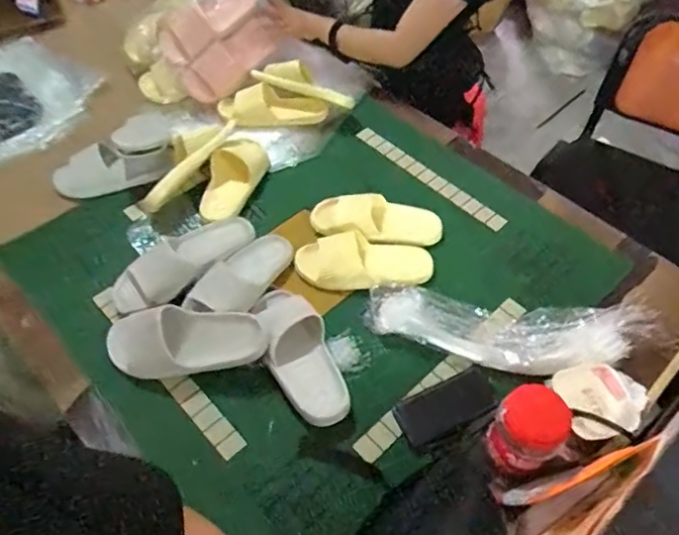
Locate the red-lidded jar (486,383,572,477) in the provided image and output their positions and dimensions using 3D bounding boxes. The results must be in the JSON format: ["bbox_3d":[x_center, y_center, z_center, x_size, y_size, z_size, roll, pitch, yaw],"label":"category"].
[{"bbox_3d":[0.261,0.226,0.797,0.094,0.097,0.088,0,52,0],"label":"red-lidded jar"}]

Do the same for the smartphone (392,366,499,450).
[{"bbox_3d":[0.165,0.216,0.887,0.152,0.009,0.083,-26,48,-6],"label":"smartphone"}]

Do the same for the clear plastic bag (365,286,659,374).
[{"bbox_3d":[0.296,0.101,0.969,0.493,0.040,0.157,2,52,2],"label":"clear plastic bag"}]

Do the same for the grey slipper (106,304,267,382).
[{"bbox_3d":[-0.247,0.122,0.934,0.252,0.063,0.107,2,85,1],"label":"grey slipper"}]

